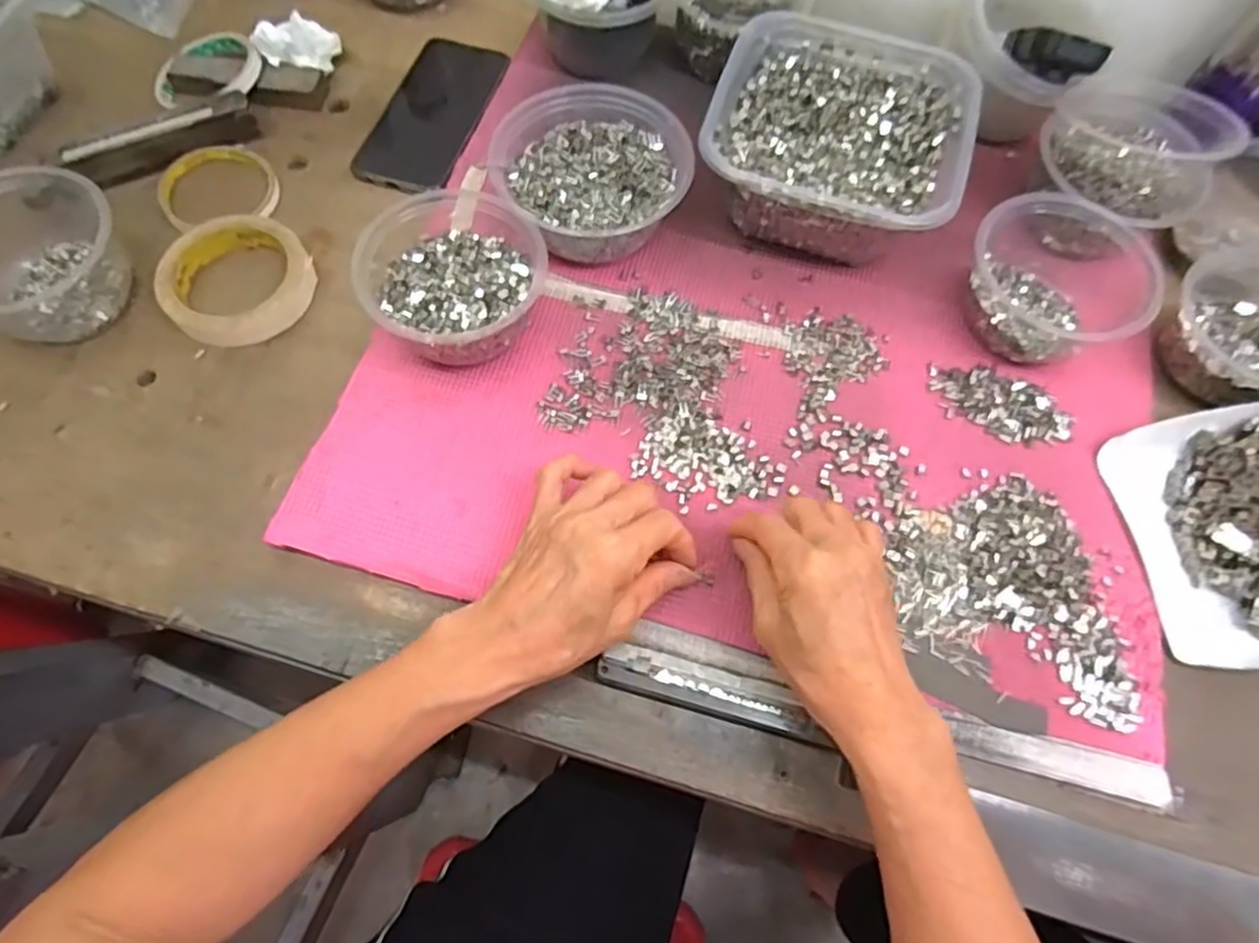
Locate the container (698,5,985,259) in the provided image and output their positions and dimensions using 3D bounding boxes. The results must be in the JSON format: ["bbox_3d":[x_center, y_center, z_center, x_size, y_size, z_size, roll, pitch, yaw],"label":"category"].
[{"bbox_3d":[0.147,-0.239,0.504,0.173,0.072,0.174,18,68,5],"label":"container"}]

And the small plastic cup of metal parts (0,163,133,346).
[{"bbox_3d":[-0.394,-0.141,0.456,0.100,0.063,0.114,34,71,11],"label":"small plastic cup of metal parts"}]

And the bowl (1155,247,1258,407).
[{"bbox_3d":[0.425,-0.096,0.467,0.109,0.048,0.111,1,68,-2],"label":"bowl"}]

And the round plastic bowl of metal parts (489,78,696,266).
[{"bbox_3d":[-0.027,-0.207,0.491,0.130,0.060,0.125,1,68,-2],"label":"round plastic bowl of metal parts"}]

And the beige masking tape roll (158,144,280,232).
[{"bbox_3d":[-0.309,-0.218,0.526,0.086,0.020,0.075,1,68,-2],"label":"beige masking tape roll"}]

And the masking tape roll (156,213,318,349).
[{"bbox_3d":[-0.274,-0.134,0.481,0.093,0.020,0.096,1,68,-2],"label":"masking tape roll"}]

